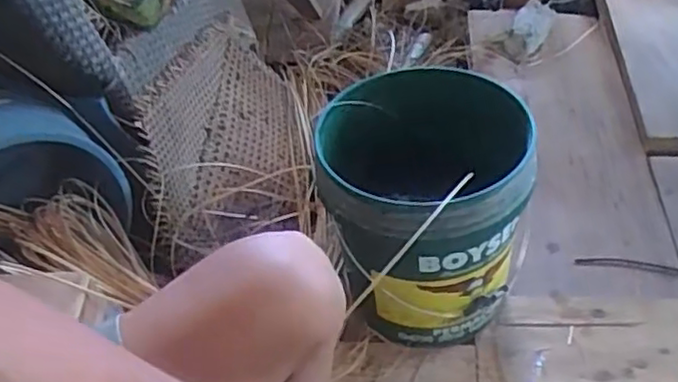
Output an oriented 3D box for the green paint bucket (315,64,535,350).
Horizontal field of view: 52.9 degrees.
[{"bbox_3d":[0.124,0.027,1.008,0.272,0.321,0.293,-2,49,2],"label":"green paint bucket"}]

